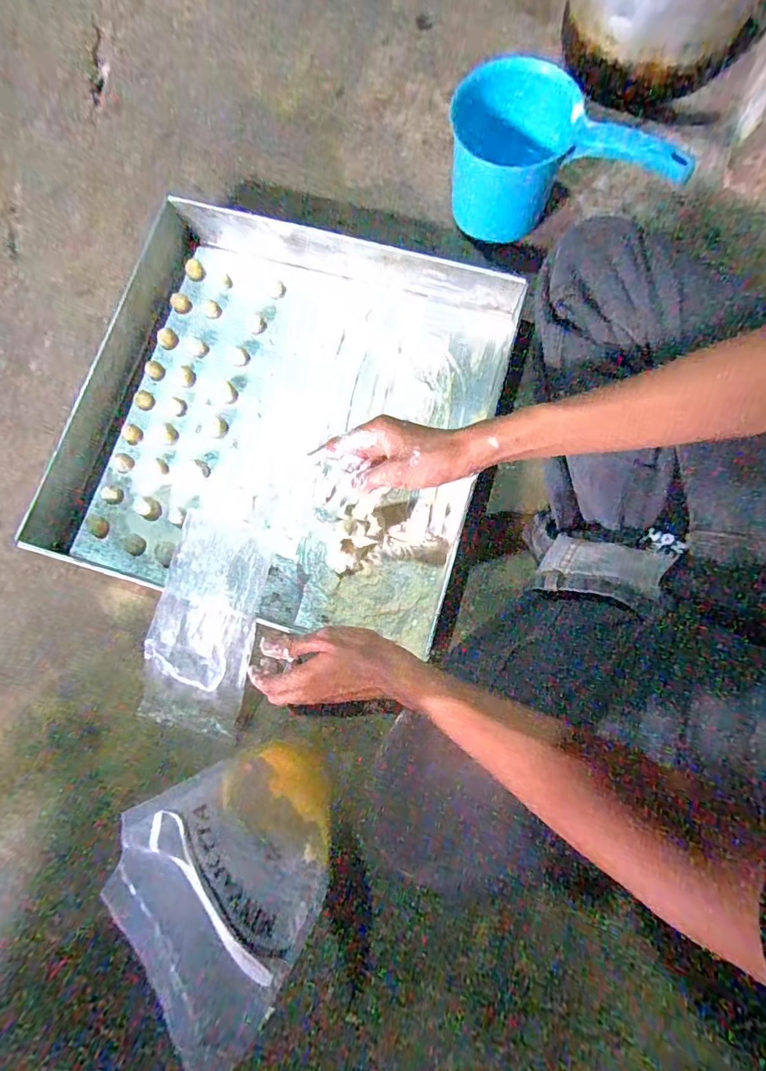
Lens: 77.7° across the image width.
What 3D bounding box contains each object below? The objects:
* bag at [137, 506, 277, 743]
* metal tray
[{"bbox_3d":[-0.182,0.095,0.487,0.106,0.035,0.227,17,100,3],"label":"bag"},{"bbox_3d":[-0.118,-0.136,0.553,0.477,0.053,0.468,16,80,3],"label":"metal tray"}]

